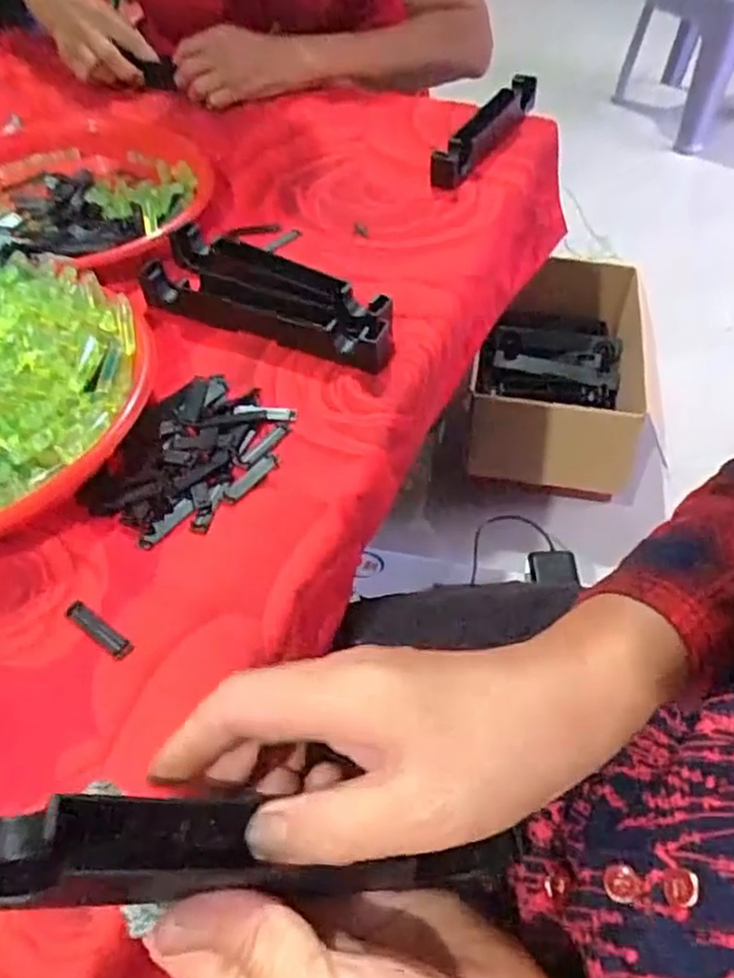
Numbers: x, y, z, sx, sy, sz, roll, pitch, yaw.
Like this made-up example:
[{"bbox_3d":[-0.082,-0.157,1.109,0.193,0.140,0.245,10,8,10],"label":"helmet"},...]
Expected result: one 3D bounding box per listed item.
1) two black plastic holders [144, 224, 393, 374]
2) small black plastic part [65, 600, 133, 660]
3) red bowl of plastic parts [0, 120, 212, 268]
[{"bbox_3d":[-0.070,-0.140,0.523,0.186,0.029,0.070,21,54,17],"label":"two black plastic holders"},{"bbox_3d":[-0.140,0.073,0.376,0.045,0.004,0.011,30,57,23],"label":"small black plastic part"},{"bbox_3d":[-0.251,-0.250,0.595,0.223,0.040,0.224,0,50,0],"label":"red bowl of plastic parts"}]

